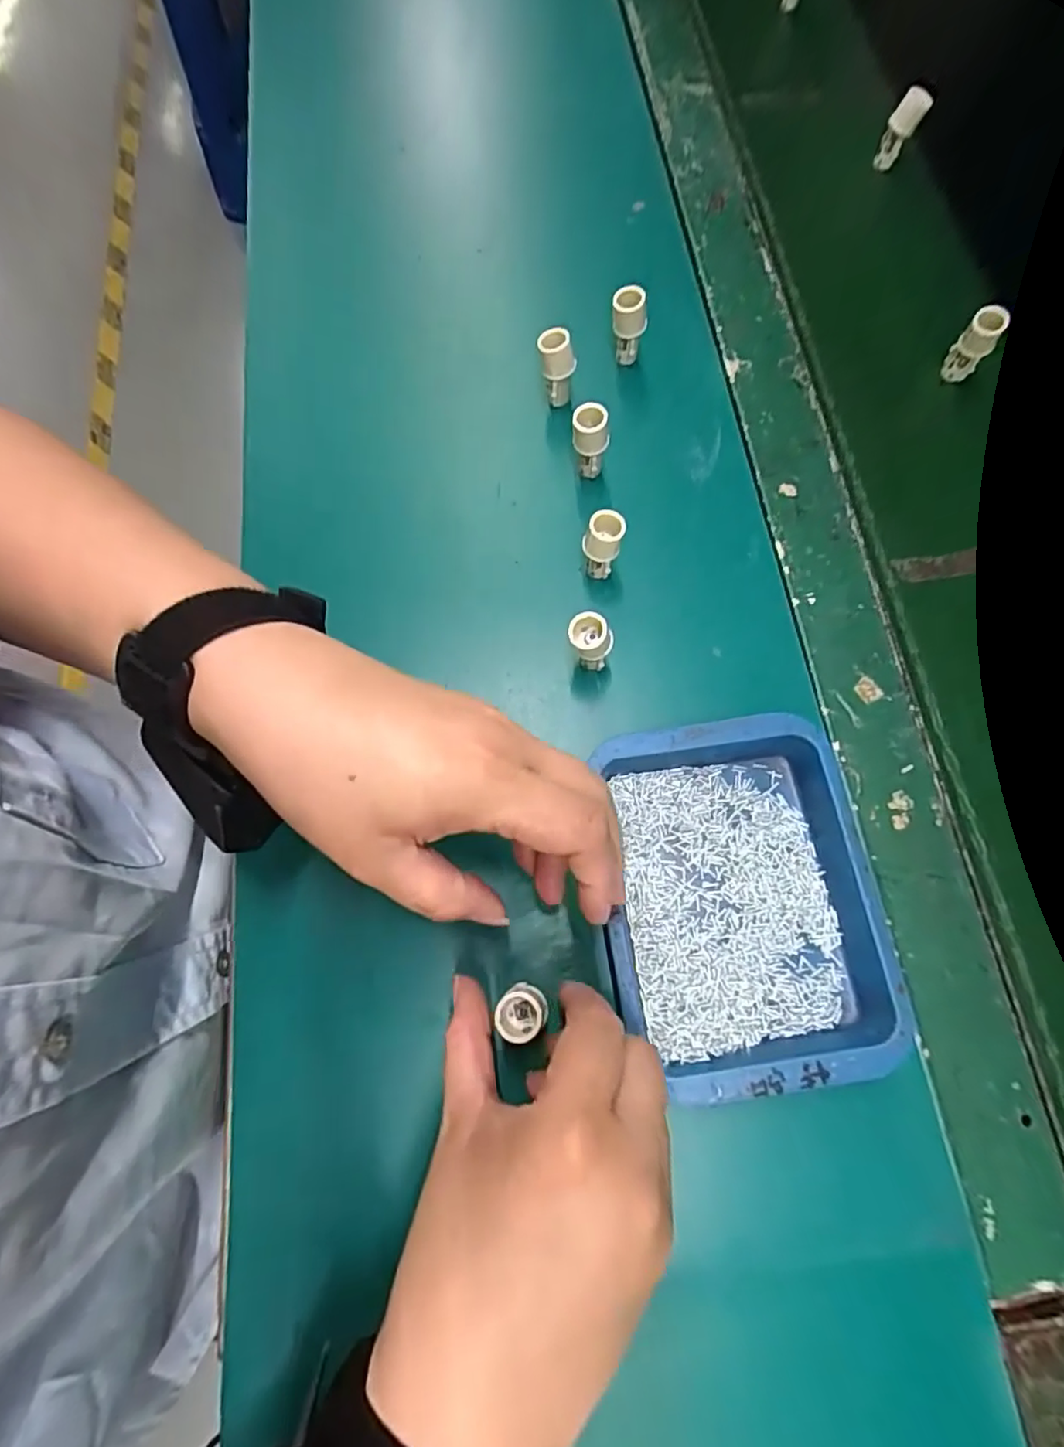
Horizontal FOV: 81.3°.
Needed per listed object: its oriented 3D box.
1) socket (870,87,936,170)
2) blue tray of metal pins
[{"bbox_3d":[0.265,-0.427,0.446,0.019,0.044,0.019,43,56,11],"label":"socket"},{"bbox_3d":[0.093,0.078,0.285,0.117,0.026,0.156,-7,73,-3],"label":"blue tray of metal pins"}]

